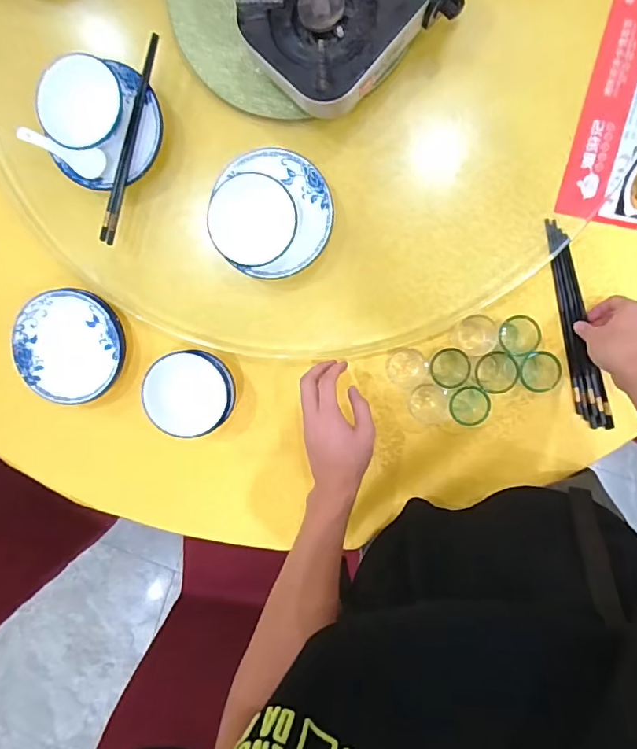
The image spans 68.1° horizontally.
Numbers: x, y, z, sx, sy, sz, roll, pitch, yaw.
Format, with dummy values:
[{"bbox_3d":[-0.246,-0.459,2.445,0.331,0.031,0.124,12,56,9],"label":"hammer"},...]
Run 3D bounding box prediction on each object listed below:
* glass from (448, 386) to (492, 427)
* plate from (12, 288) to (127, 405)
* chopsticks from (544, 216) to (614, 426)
[{"bbox_3d":[0.202,0.042,0.635,0.049,0.060,0.051,0,95,4],"label":"glass"},{"bbox_3d":[-0.365,-0.042,0.698,0.154,0.031,0.160,3,96,4],"label":"plate"},{"bbox_3d":[0.350,-0.064,0.637,0.038,0.019,0.286,-14,94,5],"label":"chopsticks"}]

